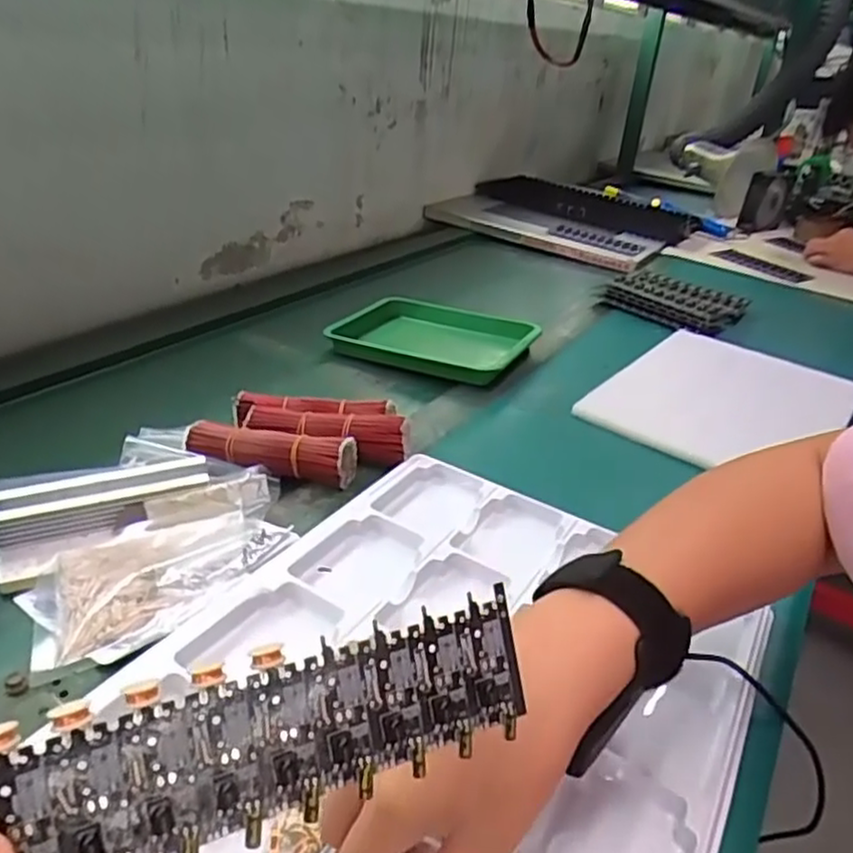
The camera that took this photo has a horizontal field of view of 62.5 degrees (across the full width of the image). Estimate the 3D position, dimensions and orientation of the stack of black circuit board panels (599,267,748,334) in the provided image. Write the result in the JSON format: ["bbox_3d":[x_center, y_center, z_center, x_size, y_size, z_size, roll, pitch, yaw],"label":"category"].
[{"bbox_3d":[0.354,-0.183,0.999,0.171,0.026,0.167,23,33,29],"label":"stack of black circuit board panels"}]

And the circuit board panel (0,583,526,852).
[{"bbox_3d":[-0.045,0.083,0.182,0.160,0.045,0.004,-8,-3,-26],"label":"circuit board panel"}]

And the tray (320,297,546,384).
[{"bbox_3d":[0.011,-0.105,0.828,0.212,0.032,0.179,16,30,18],"label":"tray"}]

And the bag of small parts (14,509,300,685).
[{"bbox_3d":[-0.163,0.090,0.439,0.158,0.015,0.099,-13,34,-31],"label":"bag of small parts"}]

